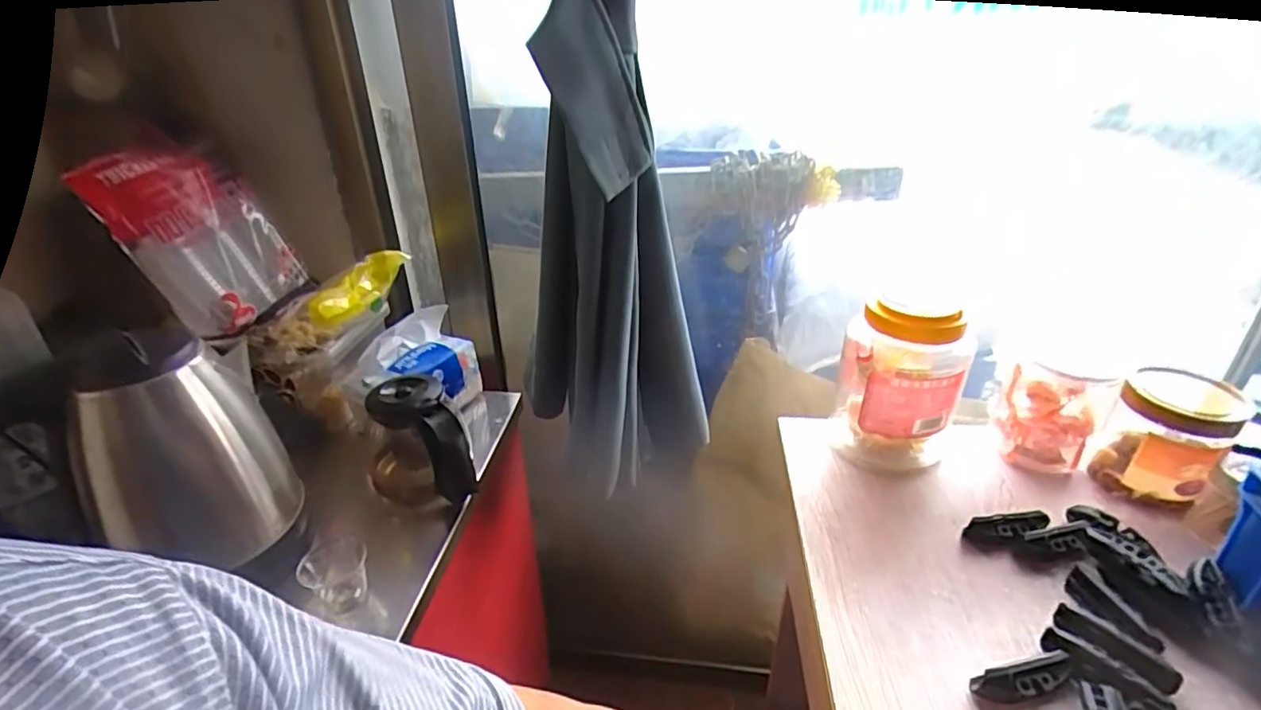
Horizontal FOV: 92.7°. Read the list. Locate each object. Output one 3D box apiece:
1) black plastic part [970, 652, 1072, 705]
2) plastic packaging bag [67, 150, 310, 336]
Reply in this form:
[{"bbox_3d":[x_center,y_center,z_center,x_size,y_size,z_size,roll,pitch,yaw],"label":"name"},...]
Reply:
[{"bbox_3d":[0.258,0.213,0.392,0.064,0.023,0.018,-5,30,-7],"label":"black plastic part"},{"bbox_3d":[-0.471,-0.136,0.678,0.031,0.206,0.158,-3,40,18],"label":"plastic packaging bag"}]

